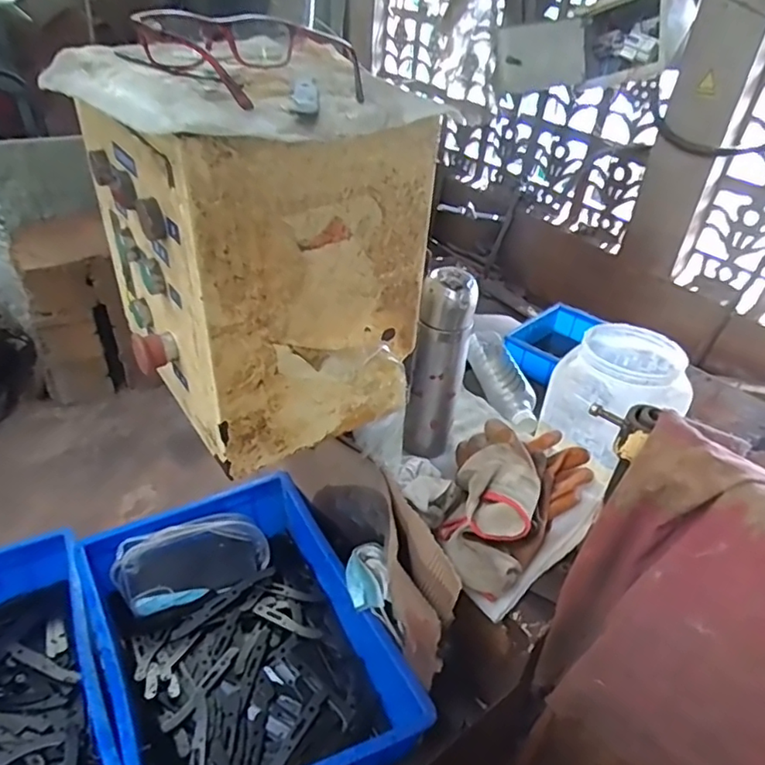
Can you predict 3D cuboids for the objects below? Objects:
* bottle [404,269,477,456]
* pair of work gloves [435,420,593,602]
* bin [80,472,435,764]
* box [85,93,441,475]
[{"bbox_3d":[0.066,-0.013,0.680,0.060,0.238,0.055,14,38,8],"label":"bottle"},{"bbox_3d":[0.141,0.124,0.622,0.142,0.066,0.213,17,39,11],"label":"pair of work gloves"},{"bbox_3d":[-0.175,0.315,0.708,0.294,0.118,0.407,-16,44,-27],"label":"bin"},{"bbox_3d":[-0.109,-0.107,0.518,0.208,0.264,0.236,-20,46,-31],"label":"box"}]

